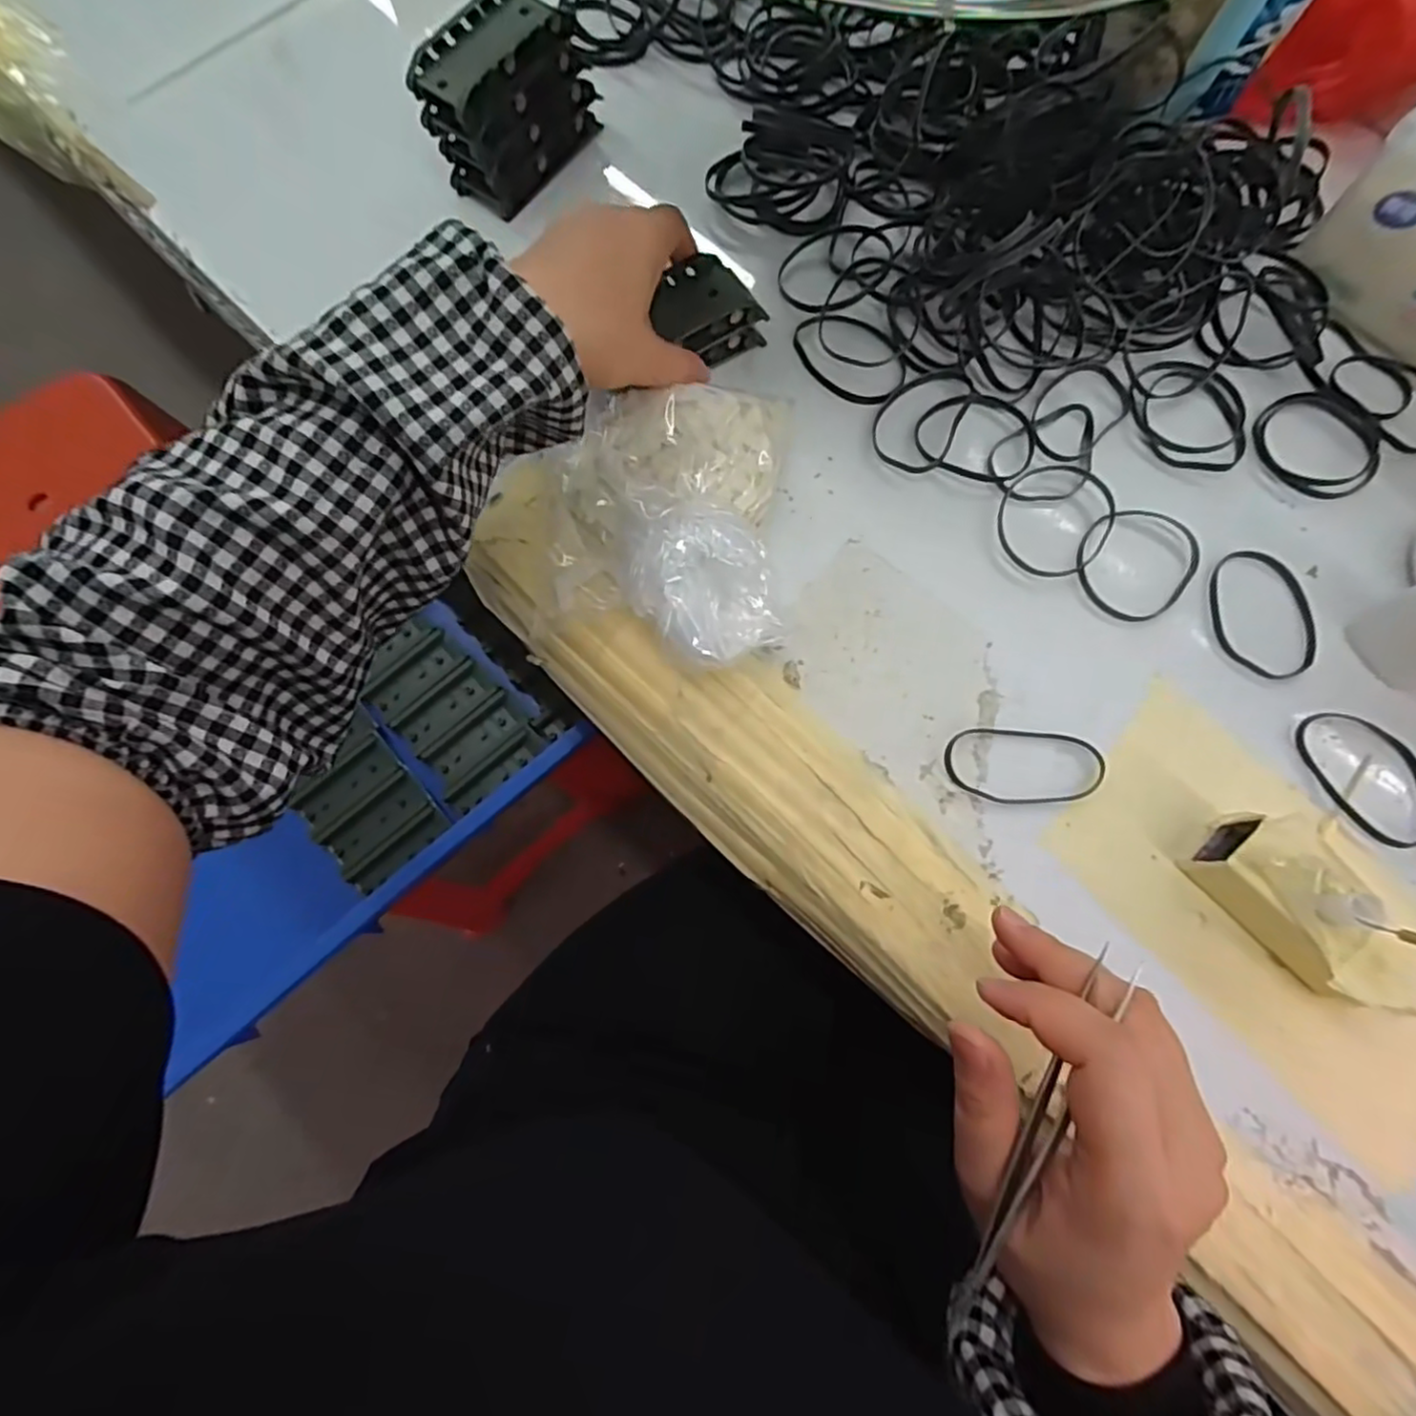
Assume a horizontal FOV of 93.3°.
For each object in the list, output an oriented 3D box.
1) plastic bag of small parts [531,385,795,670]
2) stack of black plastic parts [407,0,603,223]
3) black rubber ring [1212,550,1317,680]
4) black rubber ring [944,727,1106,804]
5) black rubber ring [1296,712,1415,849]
[{"bbox_3d":[-0.025,-0.092,0.325,0.127,0.055,0.149,2,75,1],"label":"plastic bag of small parts"},{"bbox_3d":[-0.116,-0.354,0.392,0.048,0.067,0.096,37,78,9],"label":"stack of black plastic parts"},{"bbox_3d":[0.281,-0.048,0.338,0.049,0.004,0.067,1,75,1],"label":"black rubber ring"},{"bbox_3d":[0.149,0.027,0.317,0.074,0.007,0.036,5,75,2],"label":"black rubber ring"},{"bbox_3d":[0.315,0.032,0.316,0.048,0.004,0.070,-21,76,-5],"label":"black rubber ring"}]

